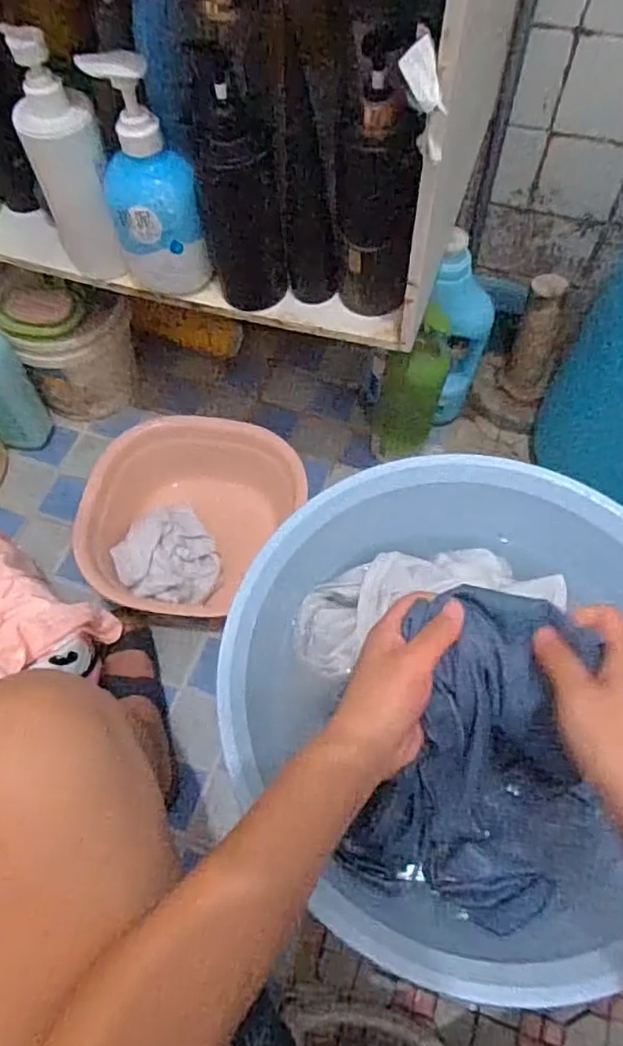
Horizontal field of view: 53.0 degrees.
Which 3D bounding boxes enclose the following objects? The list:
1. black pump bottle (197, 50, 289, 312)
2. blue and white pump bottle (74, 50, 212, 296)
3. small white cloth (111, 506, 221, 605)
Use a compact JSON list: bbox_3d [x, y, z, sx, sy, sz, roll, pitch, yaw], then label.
[{"bbox_3d":[-0.065,-0.295,0.569,0.069,0.195,0.069,-12,62,-5],"label":"black pump bottle"},{"bbox_3d":[-0.143,-0.294,0.556,0.078,0.194,0.067,-16,62,-7],"label":"blue and white pump bottle"},{"bbox_3d":[-0.184,0.049,0.806,0.123,0.046,0.132,-30,65,-14],"label":"small white cloth"}]

